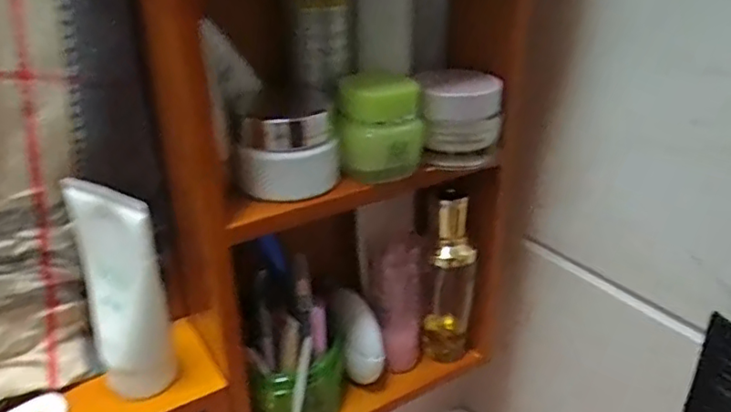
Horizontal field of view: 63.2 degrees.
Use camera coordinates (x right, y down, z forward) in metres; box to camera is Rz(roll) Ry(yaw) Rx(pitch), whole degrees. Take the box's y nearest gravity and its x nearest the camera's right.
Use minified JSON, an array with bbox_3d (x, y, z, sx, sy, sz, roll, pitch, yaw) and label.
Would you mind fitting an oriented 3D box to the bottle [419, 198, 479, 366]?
[{"bbox_3d":[0.071,0.064,0.505,0.039,0.158,0.042,5,28,9],"label":"bottle"}]

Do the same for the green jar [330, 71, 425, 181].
[{"bbox_3d":[0.009,-0.054,0.395,0.056,0.059,0.054,2,28,5],"label":"green jar"}]

